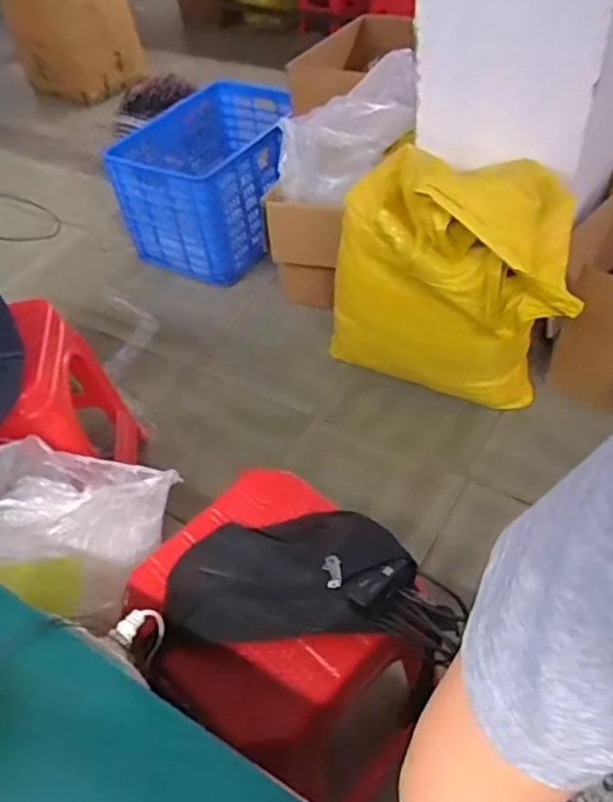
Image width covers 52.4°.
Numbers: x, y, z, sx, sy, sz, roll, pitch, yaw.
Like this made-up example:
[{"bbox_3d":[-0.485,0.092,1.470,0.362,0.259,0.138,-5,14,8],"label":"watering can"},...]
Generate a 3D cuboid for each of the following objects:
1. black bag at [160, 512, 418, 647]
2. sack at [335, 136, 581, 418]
[{"bbox_3d":[-0.022,0.184,0.702,0.276,0.054,0.154,-6,47,2],"label":"black bag"},{"bbox_3d":[0.322,-0.269,1.390,0.540,0.514,0.268,22,53,25],"label":"sack"}]

